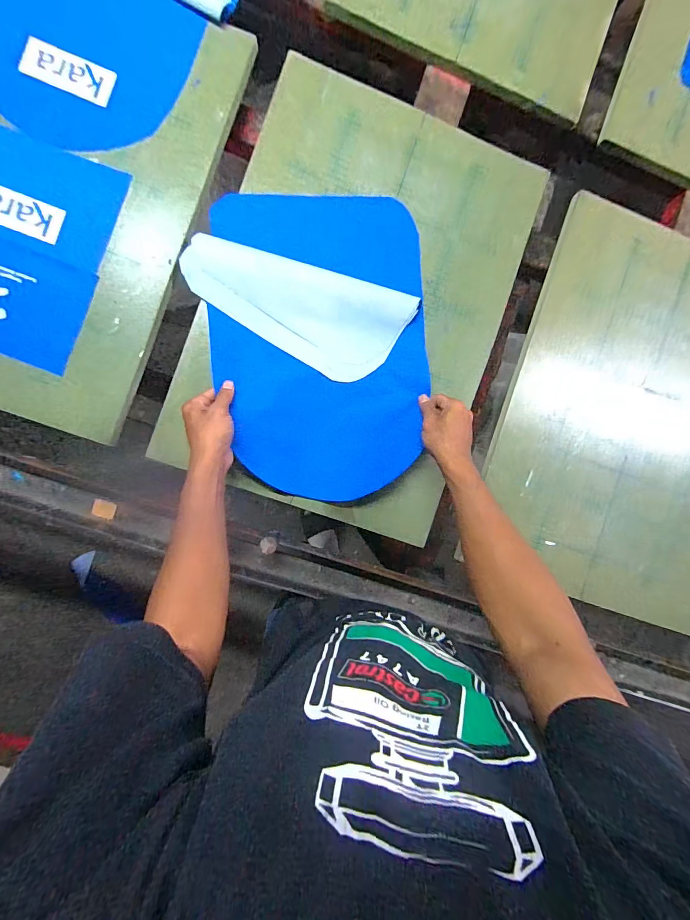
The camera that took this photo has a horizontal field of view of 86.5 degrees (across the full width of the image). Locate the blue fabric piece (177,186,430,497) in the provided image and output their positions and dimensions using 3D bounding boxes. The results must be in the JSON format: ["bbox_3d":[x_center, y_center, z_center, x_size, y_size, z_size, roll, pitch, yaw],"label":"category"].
[{"bbox_3d":[-0.045,-0.173,0.553,0.323,0.035,0.449,-3,91,-5],"label":"blue fabric piece"}]

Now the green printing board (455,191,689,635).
[{"bbox_3d":[0.500,-0.066,0.632,0.458,0.022,0.623,18,91,-6],"label":"green printing board"}]

